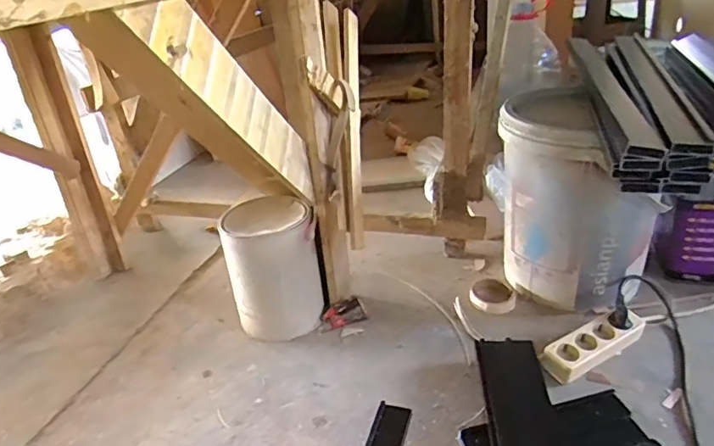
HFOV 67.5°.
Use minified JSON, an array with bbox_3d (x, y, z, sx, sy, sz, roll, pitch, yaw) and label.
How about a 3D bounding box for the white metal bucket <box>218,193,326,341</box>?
[{"bbox_3d":[-0.166,0.092,1.076,0.172,0.249,0.169,-3,30,1],"label":"white metal bucket"}]

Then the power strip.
[{"bbox_3d":[0.415,0.207,0.932,0.201,0.036,0.063,-17,32,-22],"label":"power strip"}]

